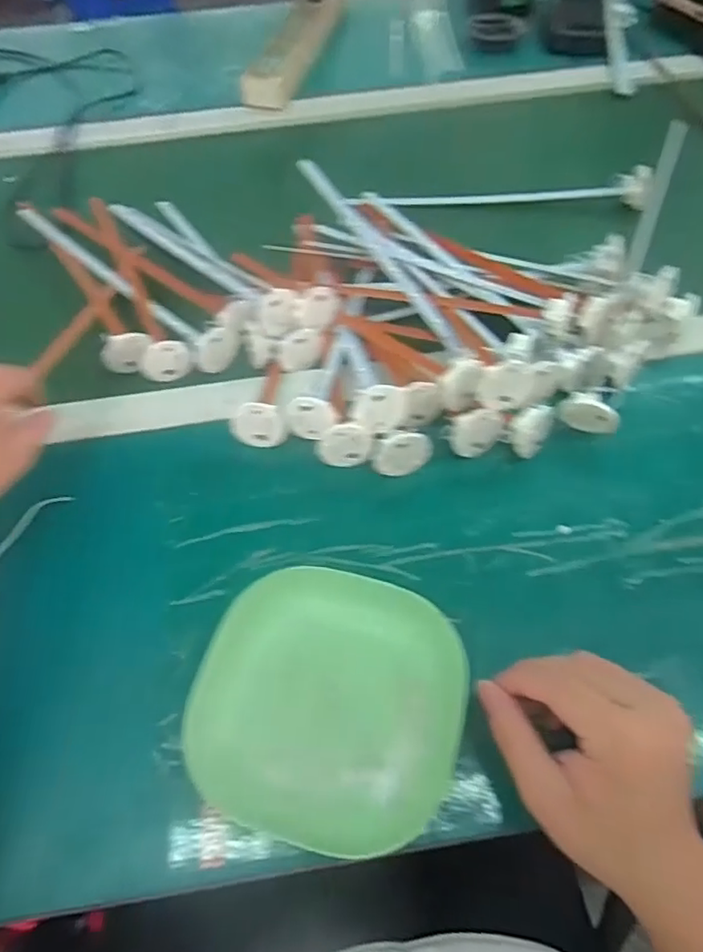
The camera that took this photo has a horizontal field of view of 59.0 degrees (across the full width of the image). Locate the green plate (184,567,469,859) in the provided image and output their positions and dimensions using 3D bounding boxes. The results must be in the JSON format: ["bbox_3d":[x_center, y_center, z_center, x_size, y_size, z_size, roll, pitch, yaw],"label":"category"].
[{"bbox_3d":[-0.013,0.128,0.354,0.145,0.032,0.138,-1,56,2],"label":"green plate"}]

